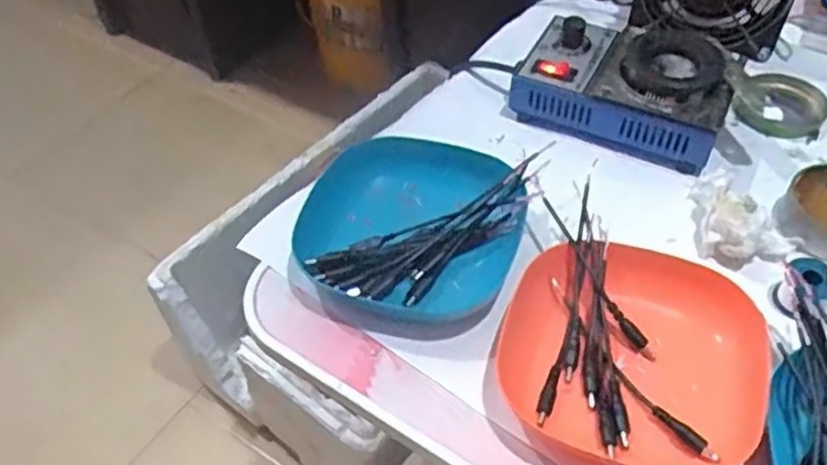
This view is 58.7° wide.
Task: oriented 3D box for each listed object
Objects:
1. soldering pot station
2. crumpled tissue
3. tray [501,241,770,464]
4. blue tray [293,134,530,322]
[{"bbox_3d":[0.158,-0.111,0.552,0.150,0.058,0.091,22,54,20],"label":"soldering pot station"},{"bbox_3d":[0.207,-0.006,0.481,0.048,0.027,0.073,-34,56,-23],"label":"crumpled tissue"},{"bbox_3d":[0.122,0.069,0.414,0.136,0.028,0.131,12,52,13],"label":"tray"},{"bbox_3d":[-0.001,-0.003,0.478,0.132,0.041,0.127,24,55,21],"label":"blue tray"}]

